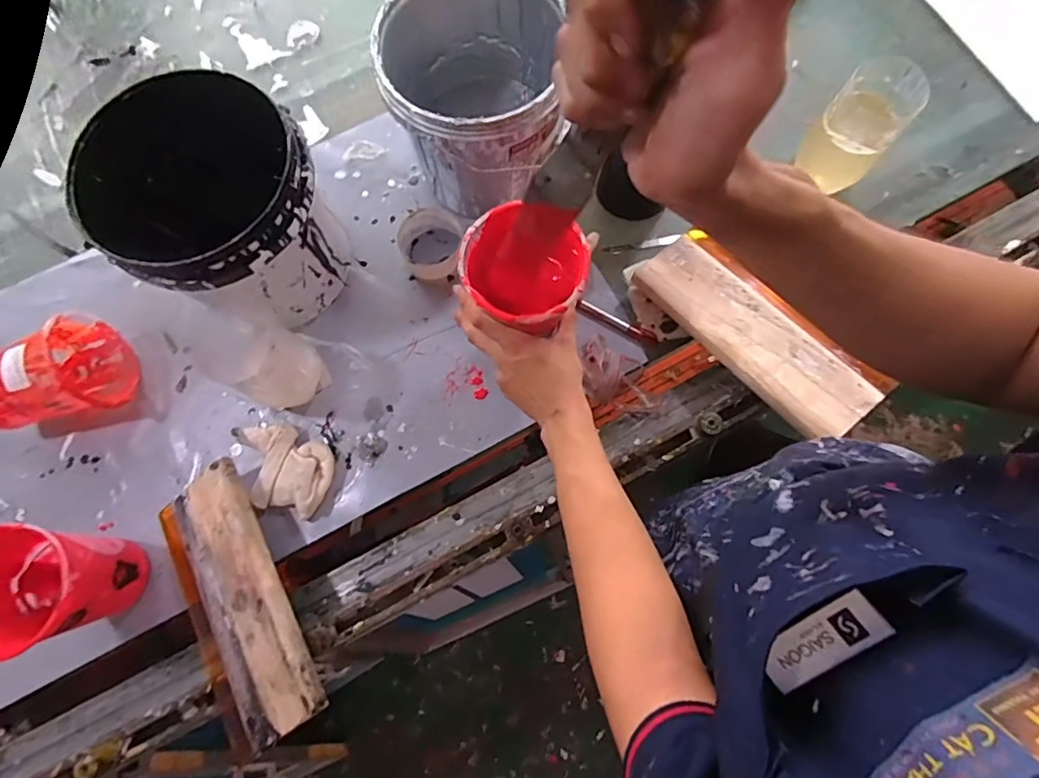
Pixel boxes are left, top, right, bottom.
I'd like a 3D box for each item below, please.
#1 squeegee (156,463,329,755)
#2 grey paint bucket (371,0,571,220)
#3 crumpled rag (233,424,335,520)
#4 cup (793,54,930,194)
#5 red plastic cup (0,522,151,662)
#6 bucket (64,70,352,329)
[{"bbox_3d":[-0.296,0.219,0.556,0.121,0.036,0.281,-34,69,10],"label":"squeegee"},{"bbox_3d":[-0.051,-0.327,0.628,0.185,0.199,0.207,-12,77,-1],"label":"grey paint bucket"},{"bbox_3d":[-0.282,0.089,0.612,0.125,0.033,0.091,13,76,4],"label":"crumpled rag"},{"bbox_3d":[0.400,-0.306,0.629,0.079,0.142,0.083,0,77,2],"label":"cup"},{"bbox_3d":[-0.453,0.195,0.529,0.100,0.148,0.106,0,75,1],"label":"red plastic cup"},{"bbox_3d":[-0.315,-0.176,0.594,0.201,0.201,0.194,0,75,1],"label":"bucket"}]

